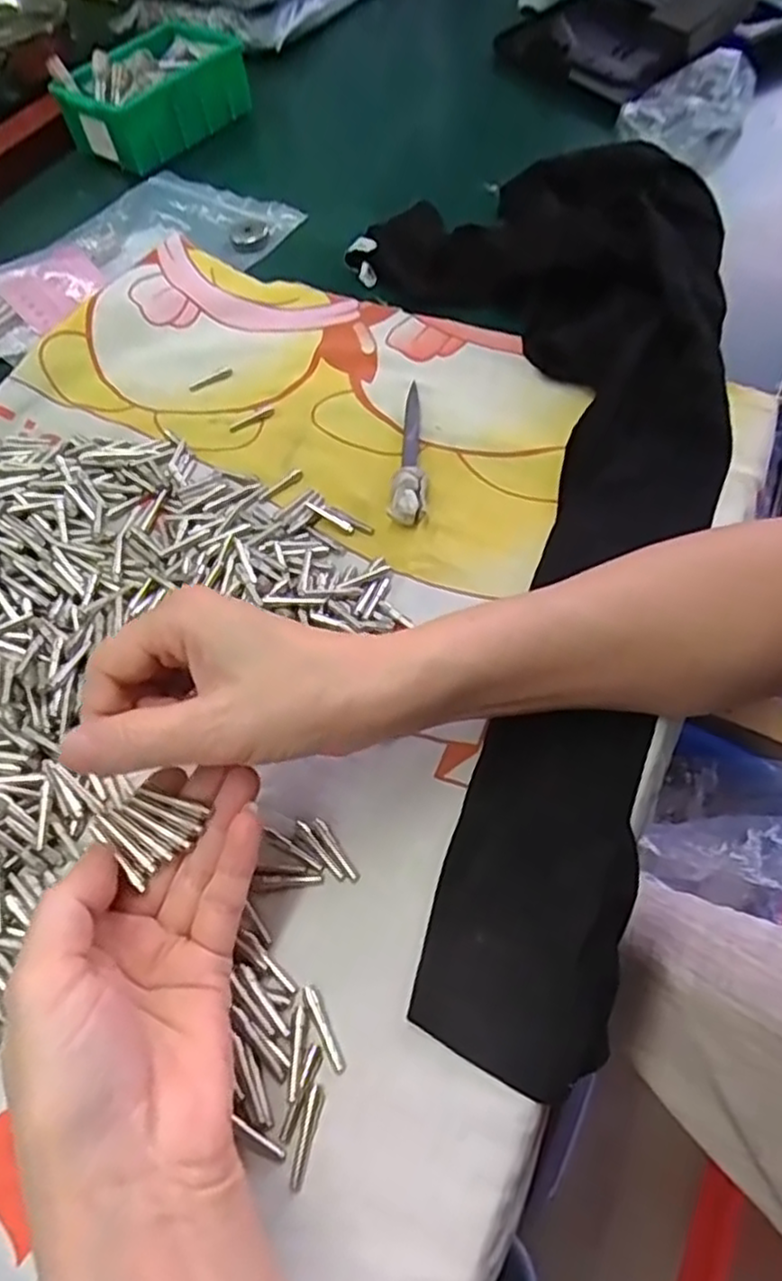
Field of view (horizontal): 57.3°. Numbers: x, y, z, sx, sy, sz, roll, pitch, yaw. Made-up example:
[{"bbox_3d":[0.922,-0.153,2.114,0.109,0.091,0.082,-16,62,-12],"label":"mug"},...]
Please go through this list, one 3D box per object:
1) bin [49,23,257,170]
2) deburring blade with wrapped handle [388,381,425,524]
[{"bbox_3d":[-0.194,-0.468,0.613,0.092,0.051,0.157,38,69,25],"label":"bin"},{"bbox_3d":[0.008,-0.106,0.395,0.019,0.014,0.104,-3,58,4],"label":"deburring blade with wrapped handle"}]

